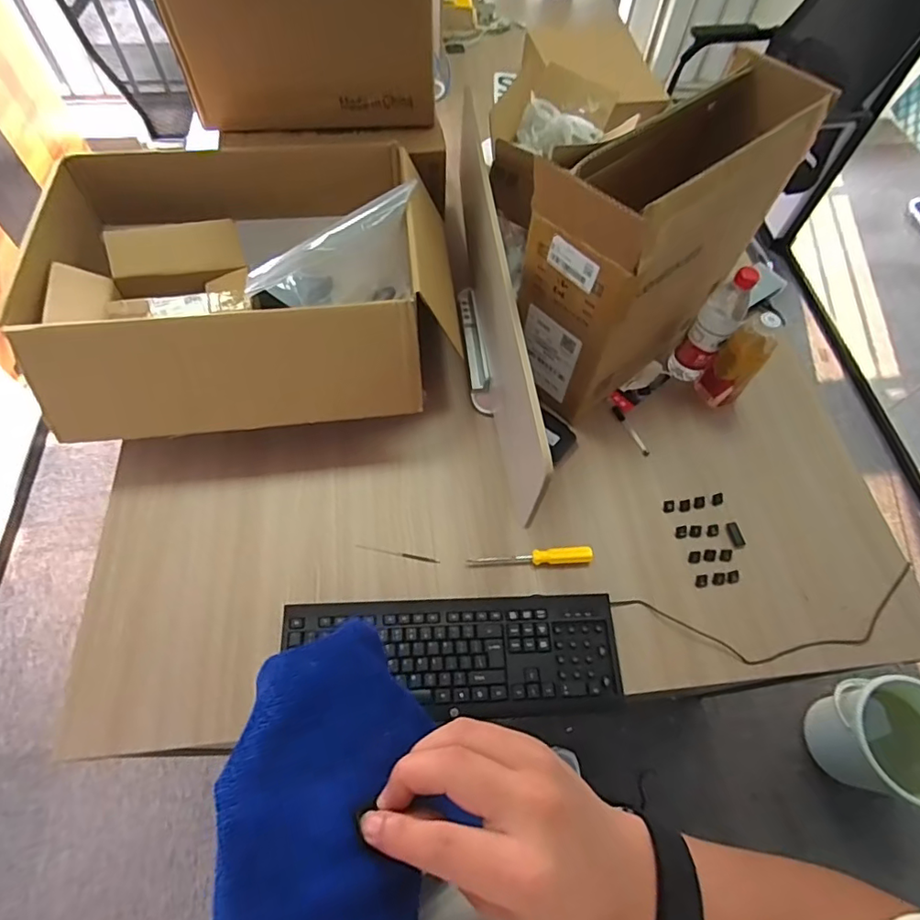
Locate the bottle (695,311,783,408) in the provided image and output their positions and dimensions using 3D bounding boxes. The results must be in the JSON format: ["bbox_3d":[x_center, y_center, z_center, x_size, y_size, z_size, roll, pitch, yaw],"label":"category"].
[{"bbox_3d":[0.456,-0.159,0.876,0.067,0.188,0.053,33,64,13],"label":"bottle"}]

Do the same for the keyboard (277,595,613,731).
[{"bbox_3d":[-0.009,0.257,0.706,0.435,0.026,0.148,1,62,-4],"label":"keyboard"}]

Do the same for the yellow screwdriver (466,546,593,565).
[{"bbox_3d":[0.105,0.146,0.784,0.182,0.021,0.023,-3,62,-6],"label":"yellow screwdriver"}]

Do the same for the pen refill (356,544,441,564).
[{"bbox_3d":[-0.090,0.138,0.780,0.122,0.005,0.009,11,61,2],"label":"pen refill"}]

